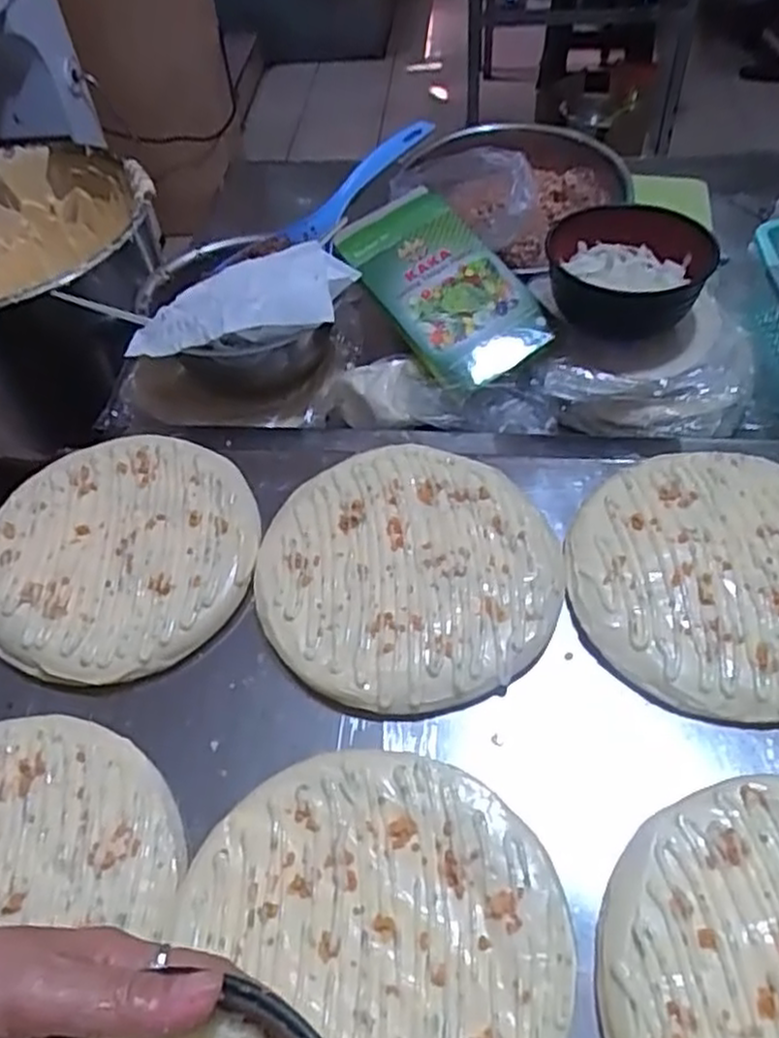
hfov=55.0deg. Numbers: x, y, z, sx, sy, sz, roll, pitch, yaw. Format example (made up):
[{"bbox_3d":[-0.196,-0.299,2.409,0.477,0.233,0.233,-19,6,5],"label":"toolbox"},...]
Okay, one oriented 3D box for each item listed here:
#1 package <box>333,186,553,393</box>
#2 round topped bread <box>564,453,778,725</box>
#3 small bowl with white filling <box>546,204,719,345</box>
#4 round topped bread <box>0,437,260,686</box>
[{"bbox_3d":[0.049,-0.221,0.692,0.115,0.032,0.217,-37,76,0],"label":"package"},{"bbox_3d":[0.221,0.035,0.487,0.191,0.014,0.191,-4,57,5],"label":"round topped bread"},{"bbox_3d":[0.211,-0.219,0.665,0.137,0.066,0.127,8,53,10],"label":"small bowl with white filling"},{"bbox_3d":[-0.194,0.025,0.544,0.192,0.032,0.195,12,55,14],"label":"round topped bread"}]

